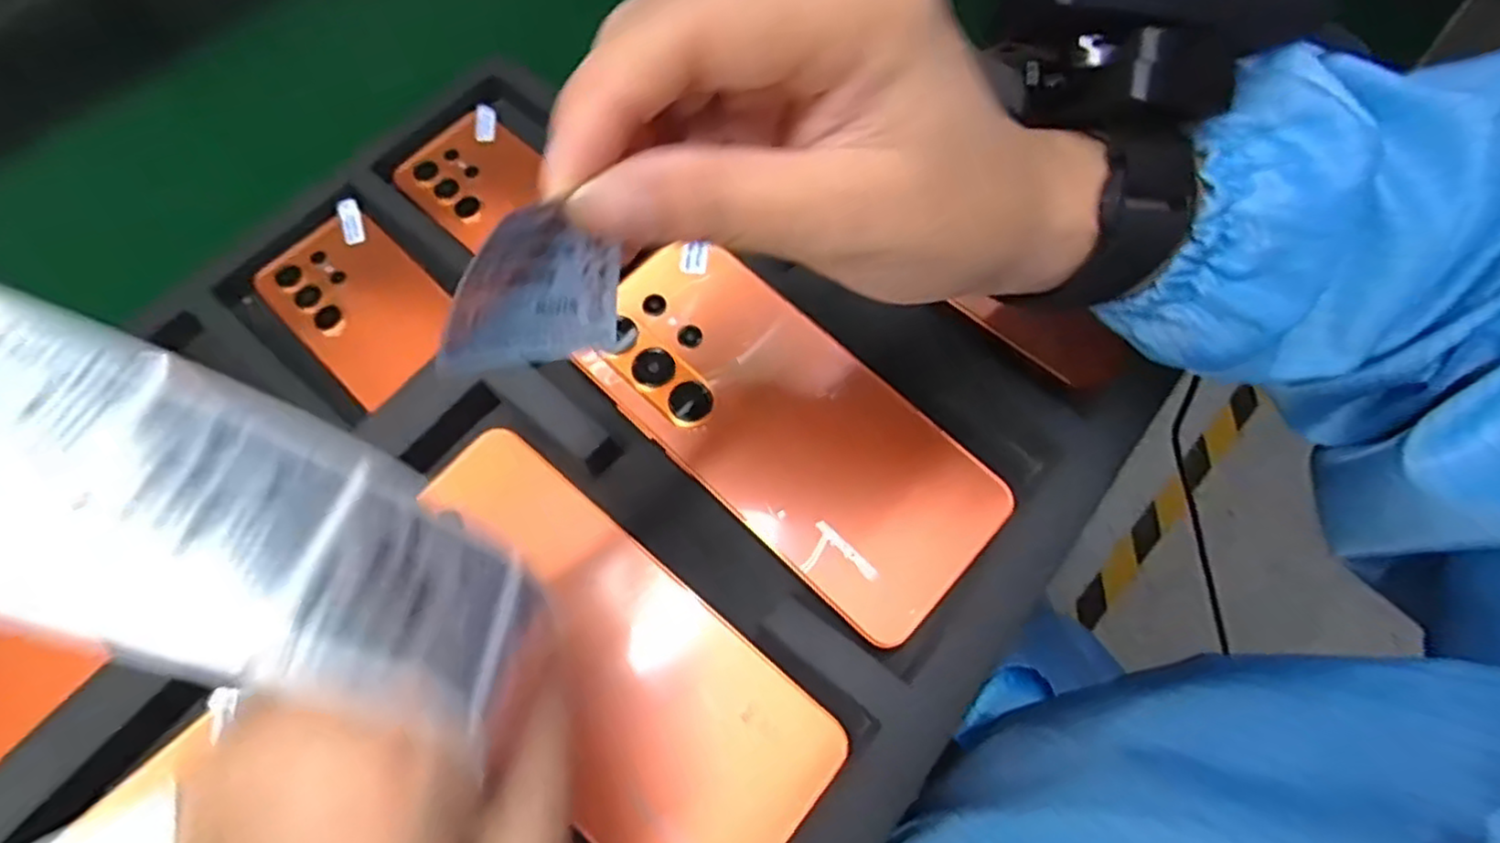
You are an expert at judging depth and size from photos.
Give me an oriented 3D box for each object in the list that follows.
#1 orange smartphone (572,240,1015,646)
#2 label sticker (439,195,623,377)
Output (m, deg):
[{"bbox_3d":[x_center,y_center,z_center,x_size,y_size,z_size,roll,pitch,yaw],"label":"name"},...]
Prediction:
[{"bbox_3d":[0.014,0.000,0.271,0.165,0.010,0.077,42,75,15],"label":"orange smartphone"},{"bbox_3d":[-0.040,-0.026,0.140,0.004,0.031,0.038,30,28,30],"label":"label sticker"}]

